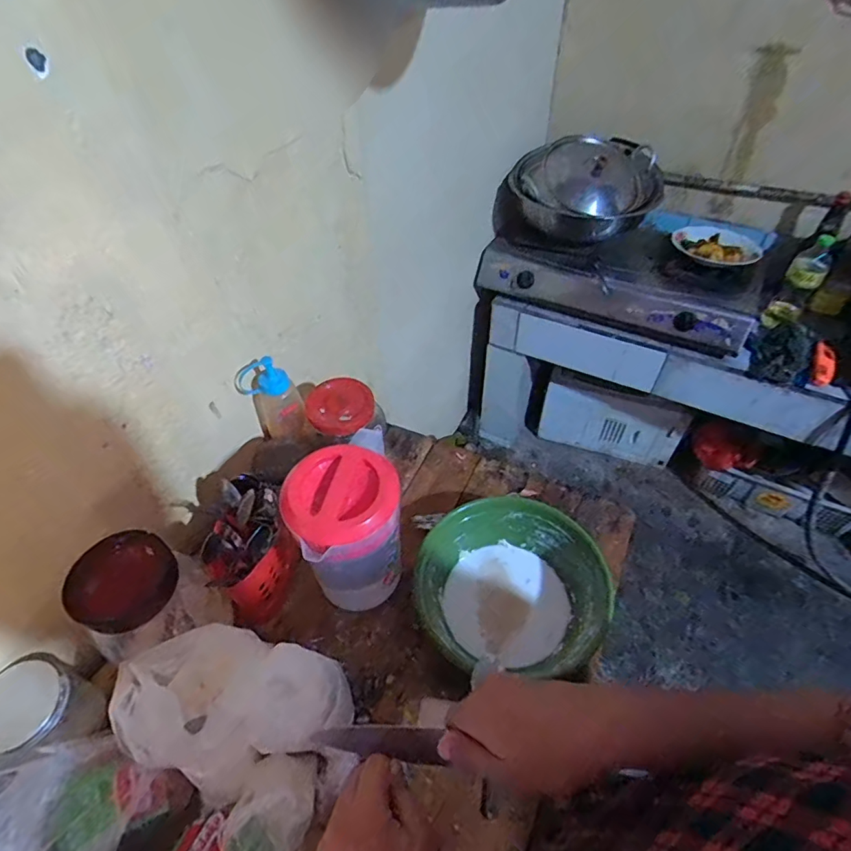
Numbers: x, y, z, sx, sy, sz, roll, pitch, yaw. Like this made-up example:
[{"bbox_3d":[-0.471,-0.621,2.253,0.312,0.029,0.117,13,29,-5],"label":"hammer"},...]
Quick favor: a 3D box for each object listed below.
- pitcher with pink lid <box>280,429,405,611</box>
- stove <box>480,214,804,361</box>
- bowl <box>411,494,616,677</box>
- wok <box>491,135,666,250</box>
[{"bbox_3d":[-0.093,0.133,0.625,0.125,0.236,0.140,-18,50,-14],"label":"pitcher with pink lid"},{"bbox_3d":[0.572,-0.459,1.428,0.750,0.154,0.379,19,51,18],"label":"stove"},{"bbox_3d":[0.111,0.217,0.665,0.233,0.099,0.217,-1,48,1],"label":"bowl"},{"bbox_3d":[0.447,-0.685,1.414,0.404,0.210,0.371,21,52,19],"label":"wok"}]

